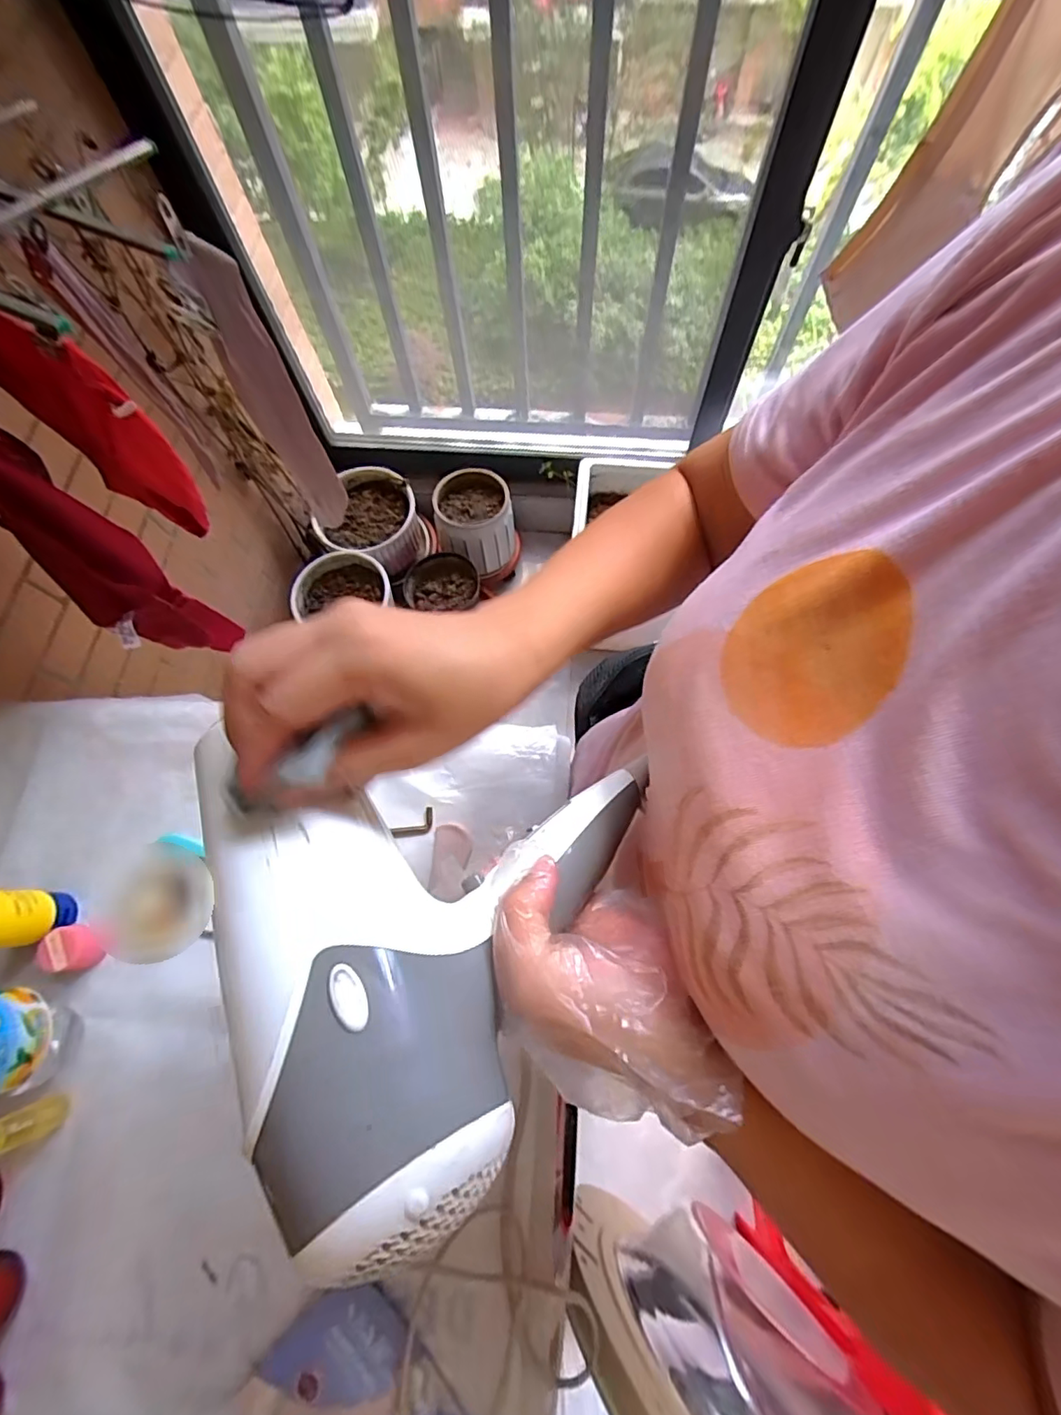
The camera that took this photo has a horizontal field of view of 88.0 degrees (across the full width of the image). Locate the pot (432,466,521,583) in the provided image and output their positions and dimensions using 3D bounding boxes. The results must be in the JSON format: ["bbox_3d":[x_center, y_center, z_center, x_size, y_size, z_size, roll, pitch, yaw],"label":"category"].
[{"bbox_3d":[-0.138,-0.457,1.383,0.193,0.203,0.192,-1,71,2],"label":"pot"}]

